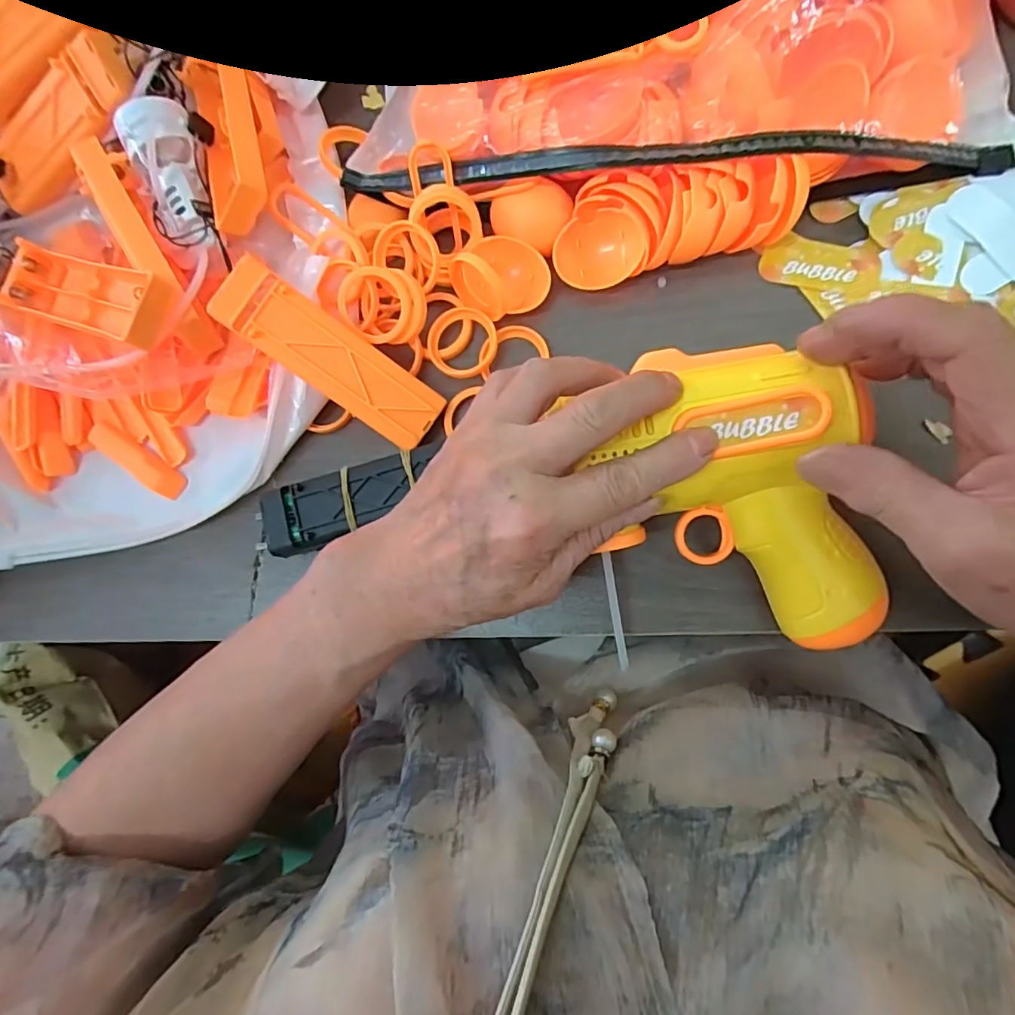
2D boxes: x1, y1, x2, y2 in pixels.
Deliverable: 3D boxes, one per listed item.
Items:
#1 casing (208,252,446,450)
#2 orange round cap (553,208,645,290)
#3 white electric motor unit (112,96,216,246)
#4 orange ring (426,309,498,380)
[{"bbox_3d":[-0.082,-0.071,0.262,0.109,0.010,0.032,35,90,-13],"label":"casing"},{"bbox_3d":[0.046,-0.127,0.277,0.042,0.016,0.035,-4,105,16],"label":"orange round cap"},{"bbox_3d":[-0.170,-0.167,0.276,0.031,0.021,0.074,-15,101,6],"label":"white electric motor unit"},{"bbox_3d":[-0.023,-0.084,0.283,0.035,0.007,0.034,-1,84,8],"label":"orange ring"}]

